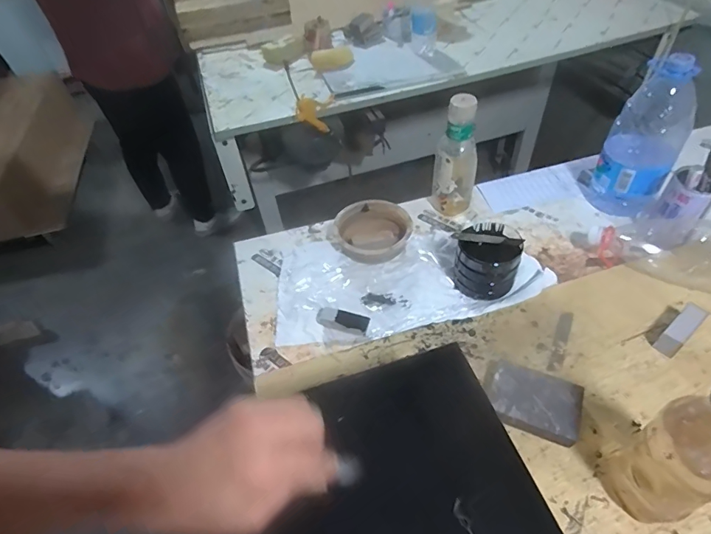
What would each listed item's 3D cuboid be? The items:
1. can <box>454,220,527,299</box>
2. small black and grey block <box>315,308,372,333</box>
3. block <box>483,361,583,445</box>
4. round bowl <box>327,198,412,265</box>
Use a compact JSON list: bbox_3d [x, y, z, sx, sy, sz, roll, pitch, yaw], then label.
[{"bbox_3d":[0.195,-0.010,0.639,0.090,0.088,0.100,18,53,17],"label":"can"},{"bbox_3d":[-0.019,0.076,0.623,0.076,0.016,0.027,8,51,9],"label":"small black and grey block"},{"bbox_3d":[0.205,0.159,0.510,0.103,0.029,0.073,18,53,17],"label":"block"},{"bbox_3d":[0.030,-0.062,0.730,0.126,0.032,0.120,-1,50,2],"label":"round bowl"}]

